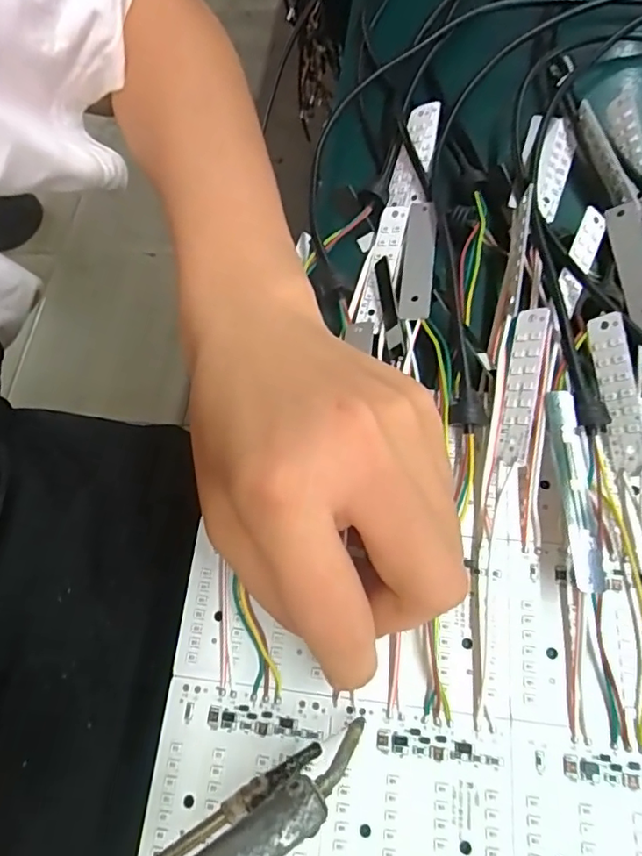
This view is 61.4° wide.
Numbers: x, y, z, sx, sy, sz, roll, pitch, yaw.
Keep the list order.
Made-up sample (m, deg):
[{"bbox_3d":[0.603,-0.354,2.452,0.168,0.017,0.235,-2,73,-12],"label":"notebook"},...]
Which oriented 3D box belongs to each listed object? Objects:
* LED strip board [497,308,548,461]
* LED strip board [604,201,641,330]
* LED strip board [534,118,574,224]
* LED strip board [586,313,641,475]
[{"bbox_3d":[0.073,-0.015,0.197,0.012,0.004,0.058,4,78,44],"label":"LED strip board"},{"bbox_3d":[0.125,-0.065,0.214,0.013,0.006,0.059,-5,68,8],"label":"LED strip board"},{"bbox_3d":[0.105,-0.116,0.245,0.015,0.005,0.054,18,73,-3],"label":"LED strip board"},{"bbox_3d":[0.108,-0.013,0.196,0.014,0.004,0.057,-12,78,43],"label":"LED strip board"}]

